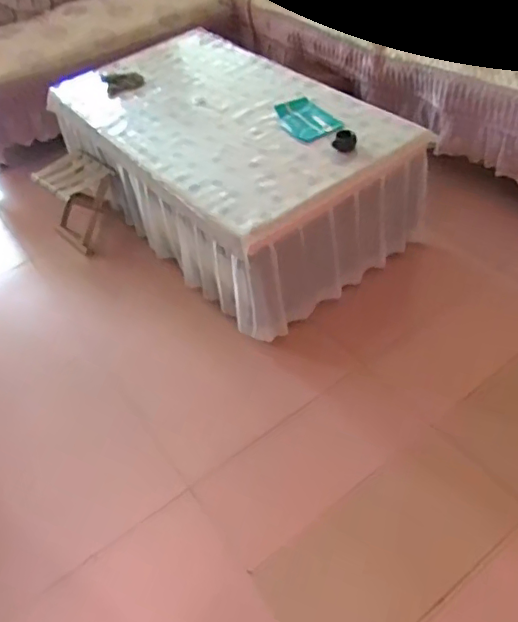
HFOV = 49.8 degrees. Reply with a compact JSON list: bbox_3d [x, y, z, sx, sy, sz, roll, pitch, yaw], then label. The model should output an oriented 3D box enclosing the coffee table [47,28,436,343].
[{"bbox_3d":[-0.091,-0.511,1.925,0.710,0.422,1.133,-36,54,-24],"label":"coffee table"}]

